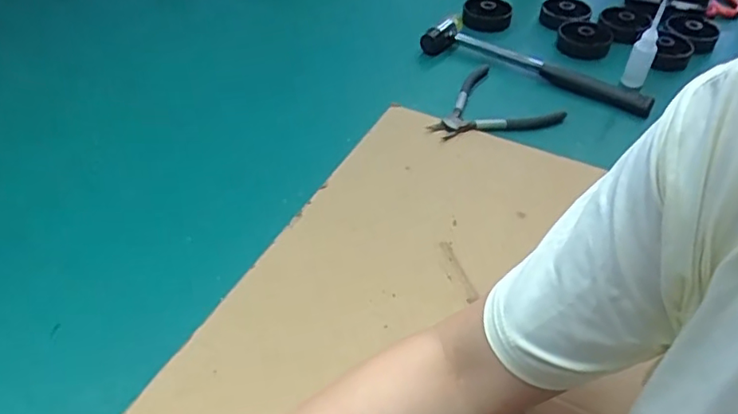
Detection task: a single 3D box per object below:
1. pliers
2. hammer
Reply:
[{"bbox_3d":[0.150,-0.104,0.639,0.119,0.011,0.144,23,49,20],"label":"pliers"},{"bbox_3d":[0.203,-0.172,0.691,0.270,0.028,0.077,22,49,19],"label":"hammer"}]

